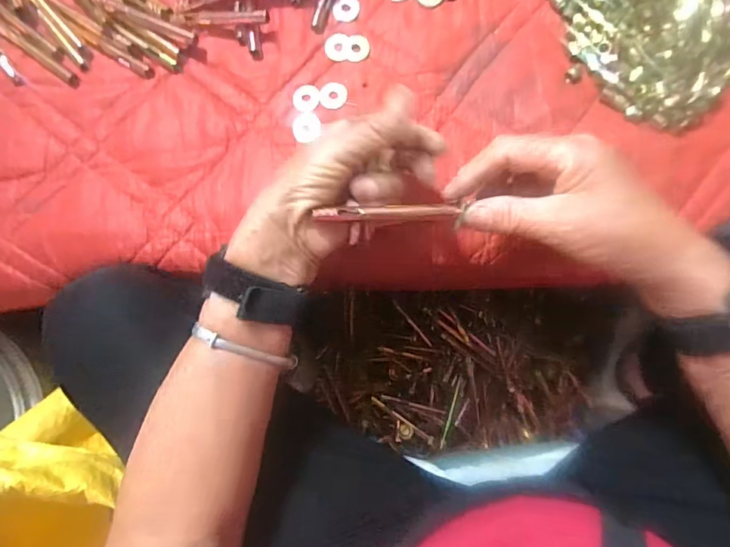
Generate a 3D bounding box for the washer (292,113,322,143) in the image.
[{"bbox_3d":[-0.048,-0.120,0.384,0.023,0.004,0.025,0,84,3],"label":"washer"}]

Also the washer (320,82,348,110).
[{"bbox_3d":[-0.026,-0.145,0.383,0.021,0.004,0.024,-4,84,3],"label":"washer"}]

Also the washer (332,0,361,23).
[{"bbox_3d":[-0.015,-0.223,0.394,0.022,0.004,0.024,0,84,3],"label":"washer"}]

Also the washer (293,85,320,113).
[{"bbox_3d":[-0.048,-0.144,0.386,0.022,0.004,0.023,0,84,3],"label":"washer"}]

